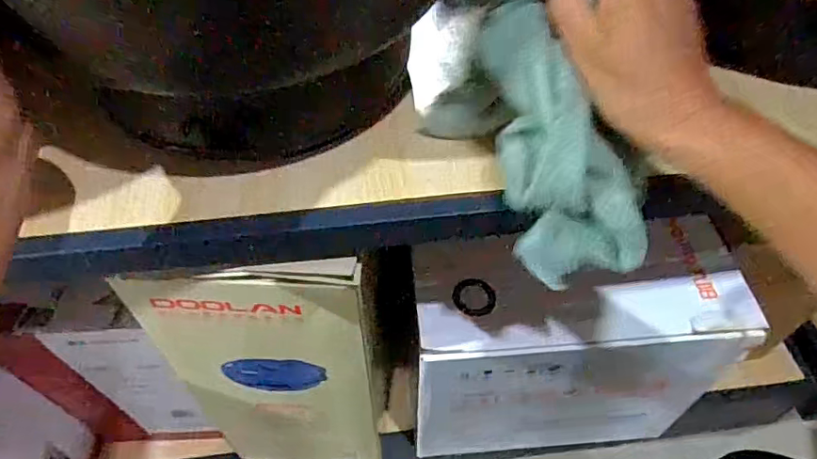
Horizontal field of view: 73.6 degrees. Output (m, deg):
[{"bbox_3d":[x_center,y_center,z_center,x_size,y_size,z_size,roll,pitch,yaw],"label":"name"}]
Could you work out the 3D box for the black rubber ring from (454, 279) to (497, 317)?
[{"bbox_3d":[0.066,0.068,0.546,0.043,0.009,0.039,-7,60,-10],"label":"black rubber ring"}]

